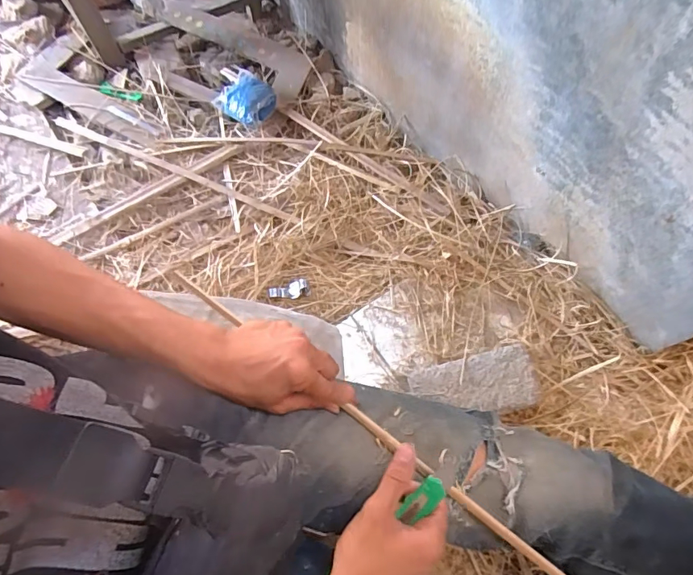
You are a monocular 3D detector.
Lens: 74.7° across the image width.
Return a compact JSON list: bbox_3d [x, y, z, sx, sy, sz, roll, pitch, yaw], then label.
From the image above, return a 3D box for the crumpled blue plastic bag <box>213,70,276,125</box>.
[{"bbox_3d":[-0.233,-0.439,1.048,0.139,0.054,0.115,39,73,17],"label":"crumpled blue plastic bag"}]

